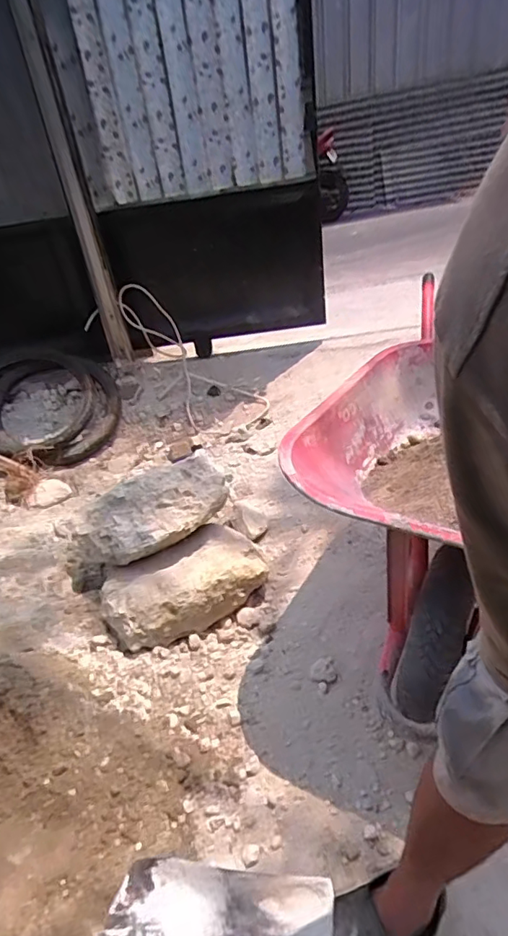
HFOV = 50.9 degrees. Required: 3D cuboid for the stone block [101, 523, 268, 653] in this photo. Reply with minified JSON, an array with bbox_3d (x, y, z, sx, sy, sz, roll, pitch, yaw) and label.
[{"bbox_3d":[-0.172,0.295,1.330,0.392,0.146,0.216,-28,38,-28],"label":"stone block"}]

